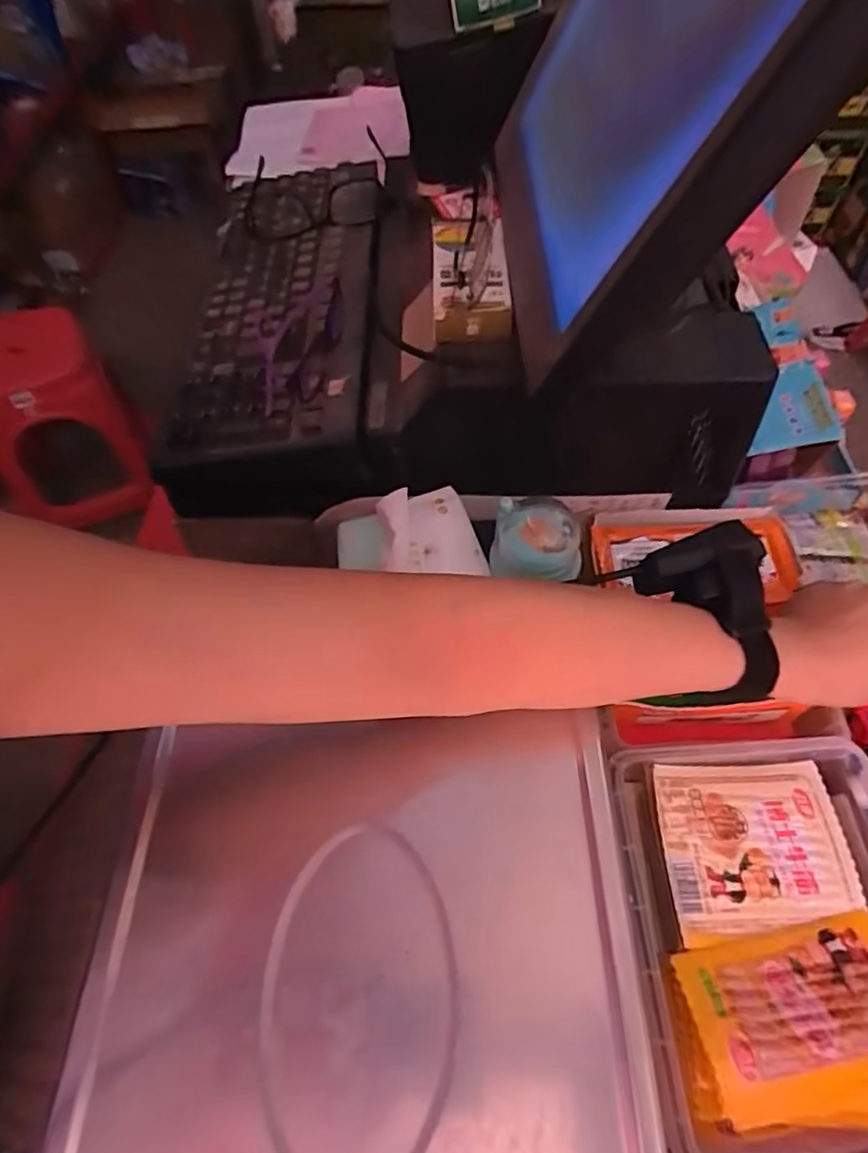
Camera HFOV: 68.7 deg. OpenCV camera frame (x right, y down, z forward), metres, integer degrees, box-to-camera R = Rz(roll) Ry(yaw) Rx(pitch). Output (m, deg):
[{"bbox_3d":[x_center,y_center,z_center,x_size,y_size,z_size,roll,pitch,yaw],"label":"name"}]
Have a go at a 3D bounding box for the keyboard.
[{"bbox_3d":[-0.127,-0.239,0.533,0.146,0.044,0.352,-1,57,0],"label":"keyboard"}]

